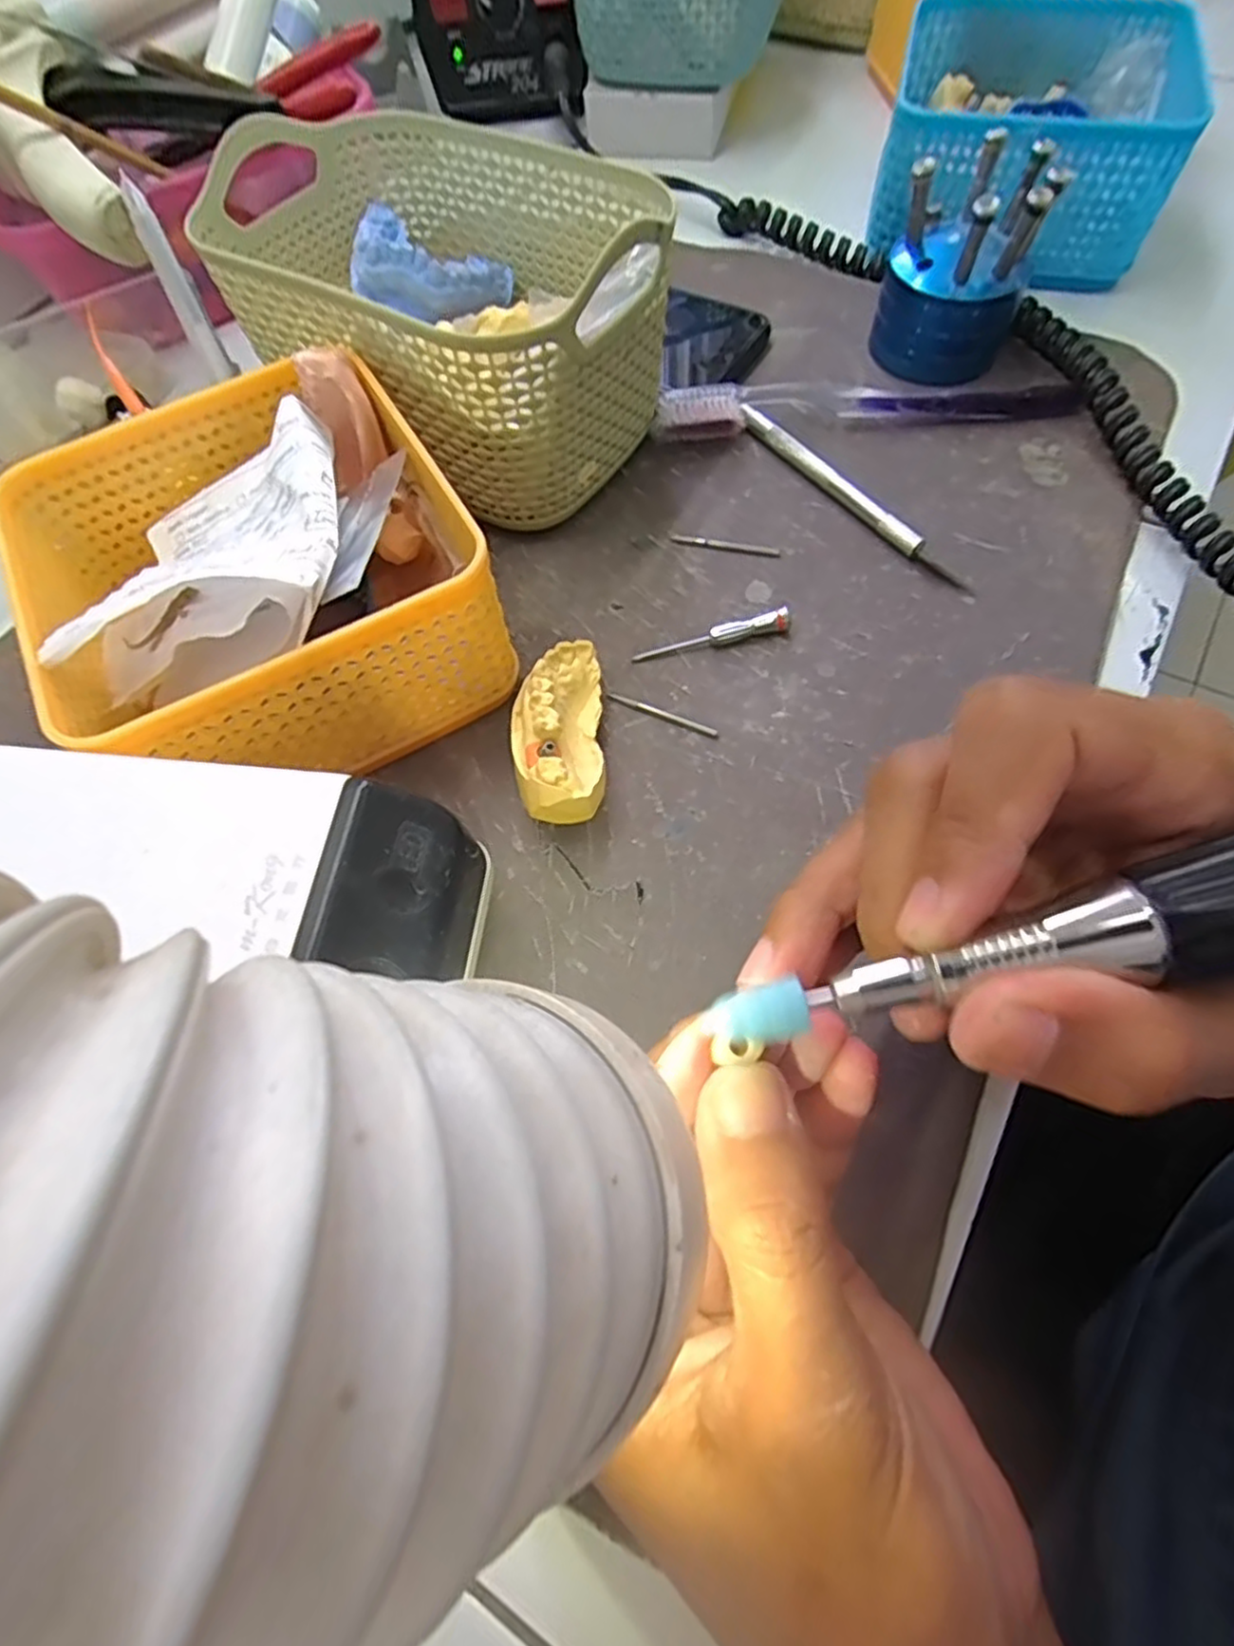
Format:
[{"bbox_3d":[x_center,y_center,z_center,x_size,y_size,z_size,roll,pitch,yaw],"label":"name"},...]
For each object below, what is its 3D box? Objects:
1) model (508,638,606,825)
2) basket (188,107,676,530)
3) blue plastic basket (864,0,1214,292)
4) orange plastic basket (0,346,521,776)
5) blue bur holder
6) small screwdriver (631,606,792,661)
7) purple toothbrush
[{"bbox_3d":[-0.020,-0.029,0.236,0.029,0.028,0.066,-3,64,2],"label":"model"},{"bbox_3d":[-0.067,-0.202,0.290,0.171,0.085,0.114,31,70,16],"label":"basket"},{"bbox_3d":[0.202,-0.341,0.354,0.130,0.061,0.139,13,66,9],"label":"blue plastic basket"},{"bbox_3d":[-0.119,-0.082,0.243,0.136,0.071,0.137,-28,66,-10],"label":"orange plastic basket"},{"bbox_3d":[0.150,-0.243,0.309,0.058,0.068,0.062,23,68,13],"label":"blue bur holder"},{"bbox_3d":[0.036,-0.070,0.263,0.058,0.011,0.006,-12,64,-3],"label":"small screwdriver"},{"bbox_3d":[0.108,-0.184,0.311,0.181,0.015,0.021,-3,64,1],"label":"purple toothbrush"}]

